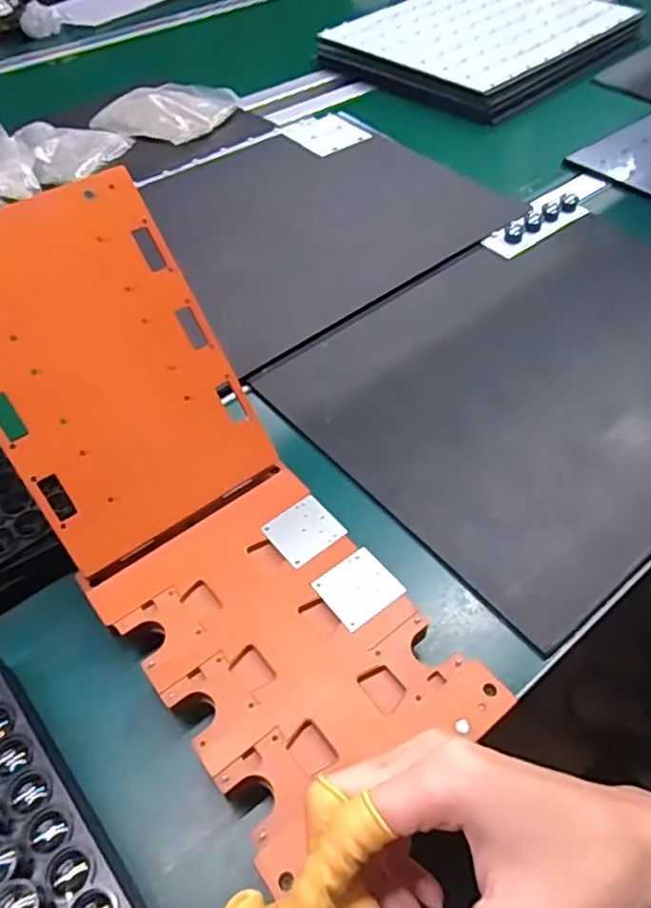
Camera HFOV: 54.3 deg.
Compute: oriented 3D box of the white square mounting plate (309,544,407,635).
[{"bbox_3d":[0.022,0.090,0.428,0.047,0.005,0.045,-31,56,-22],"label":"white square mounting plate"}]

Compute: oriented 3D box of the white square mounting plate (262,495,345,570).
[{"bbox_3d":[-0.015,0.055,0.459,0.047,0.004,0.044,-31,56,-22],"label":"white square mounting plate"}]

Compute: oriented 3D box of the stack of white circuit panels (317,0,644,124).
[{"bbox_3d":[0.269,-0.725,1.101,0.396,0.054,0.484,36,60,28],"label":"stack of white circuit panels"}]

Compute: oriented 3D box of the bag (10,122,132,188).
[{"bbox_3d":[-0.349,-0.431,0.892,0.137,0.028,0.148,-26,54,-18],"label":"bag"}]

